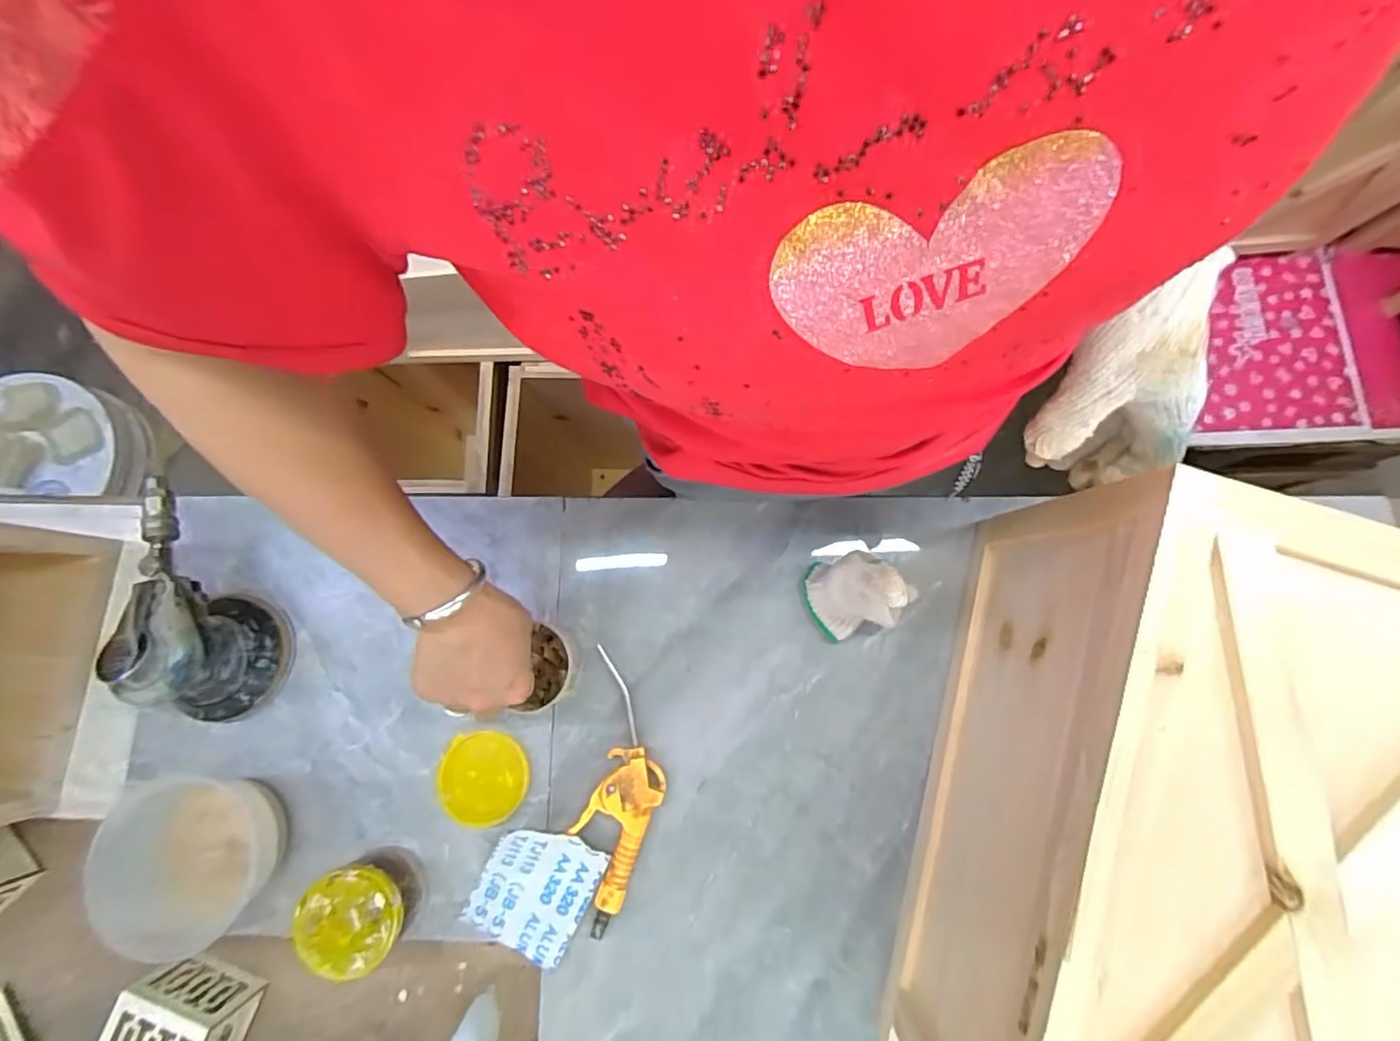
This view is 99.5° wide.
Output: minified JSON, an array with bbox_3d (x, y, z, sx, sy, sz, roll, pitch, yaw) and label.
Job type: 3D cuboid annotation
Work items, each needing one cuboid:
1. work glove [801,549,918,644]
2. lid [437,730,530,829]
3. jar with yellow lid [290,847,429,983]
[{"bbox_3d":[0.133,0.062,0.499,0.063,0.145,0.076,-21,78,-3],"label":"work glove"},{"bbox_3d":[-0.198,0.235,0.541,0.074,0.012,0.080,0,78,1],"label":"lid"},{"bbox_3d":[-0.277,0.323,0.494,0.077,0.067,0.074,0,78,1],"label":"jar with yellow lid"}]

